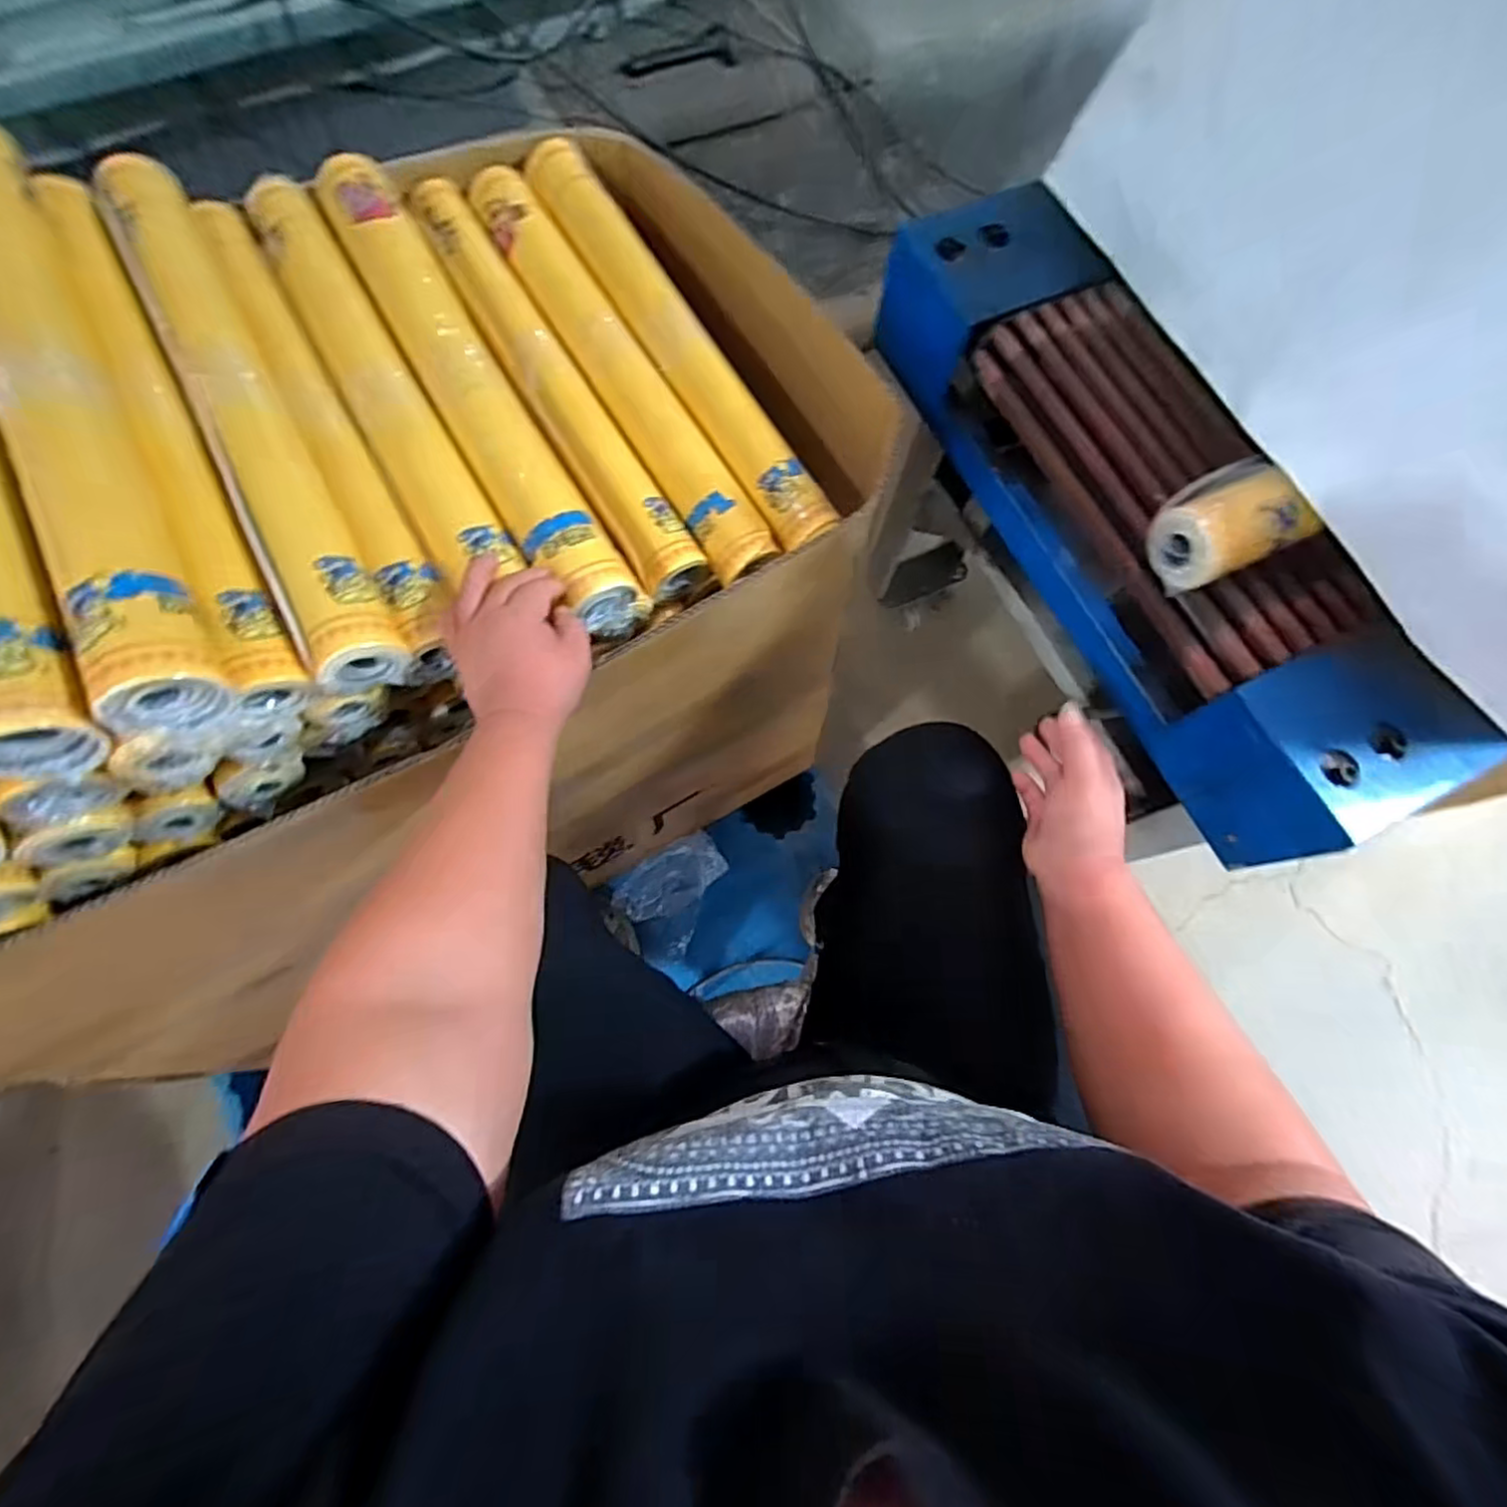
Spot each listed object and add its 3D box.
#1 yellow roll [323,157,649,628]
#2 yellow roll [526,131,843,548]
[{"bbox_3d":[-0.246,-0.321,0.603,0.070,0.074,0.495,-30,80,-10],"label":"yellow roll"},{"bbox_3d":[-0.078,-0.405,0.656,0.061,0.050,0.494,-32,77,-11],"label":"yellow roll"}]

